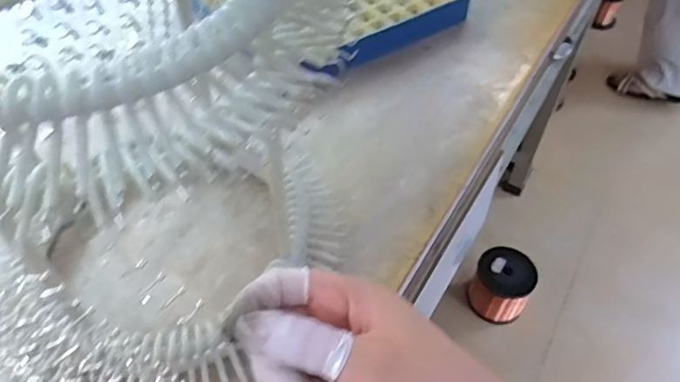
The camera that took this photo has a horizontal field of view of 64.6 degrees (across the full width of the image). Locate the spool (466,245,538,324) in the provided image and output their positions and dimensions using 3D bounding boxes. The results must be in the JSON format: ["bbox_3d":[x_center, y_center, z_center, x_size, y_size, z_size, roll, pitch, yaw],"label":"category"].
[{"bbox_3d":[0.348,0.208,1.171,0.124,0.117,0.112,27,54,21],"label":"spool"}]

